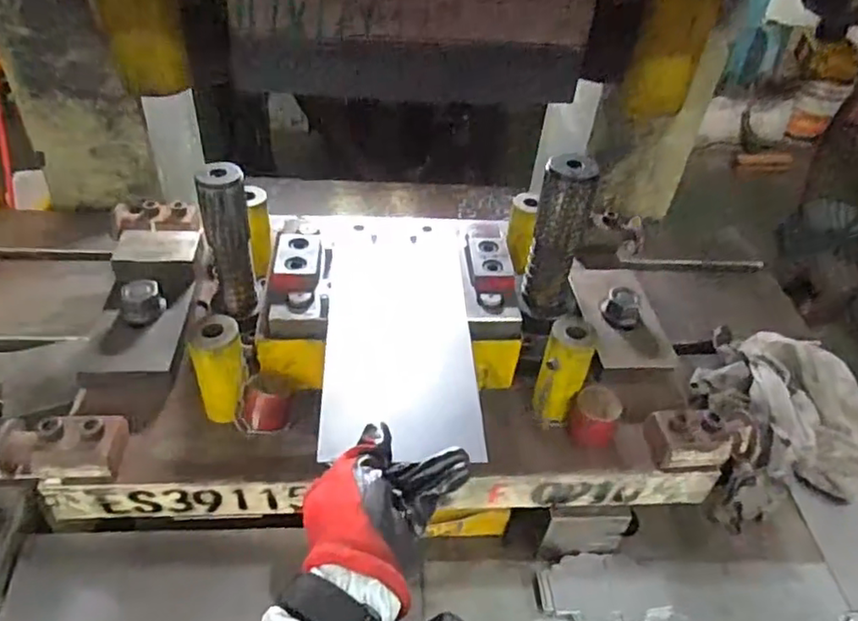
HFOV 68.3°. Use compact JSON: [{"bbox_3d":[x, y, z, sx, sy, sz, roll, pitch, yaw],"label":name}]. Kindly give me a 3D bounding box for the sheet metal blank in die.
[{"bbox_3d":[-0.025,0.019,0.539,0.121,0.008,0.249,1,44,-4],"label":"sheet metal blank in die"}]

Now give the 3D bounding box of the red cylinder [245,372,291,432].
[{"bbox_3d":[-0.137,0.079,0.539,0.037,0.037,0.033,-3,42,-9],"label":"red cylinder"}]

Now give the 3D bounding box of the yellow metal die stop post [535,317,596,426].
[{"bbox_3d":[0.120,0.055,0.564,0.040,0.098,0.042,17,42,13],"label":"yellow metal die stop post"}]

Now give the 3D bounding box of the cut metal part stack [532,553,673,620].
[{"bbox_3d":[0.163,0.262,0.589,0.128,0.023,0.066,1,41,-5],"label":"cut metal part stack"}]

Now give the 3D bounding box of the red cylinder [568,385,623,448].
[{"bbox_3d":[0.148,0.094,0.561,0.040,0.047,0.032,21,43,17],"label":"red cylinder"}]

